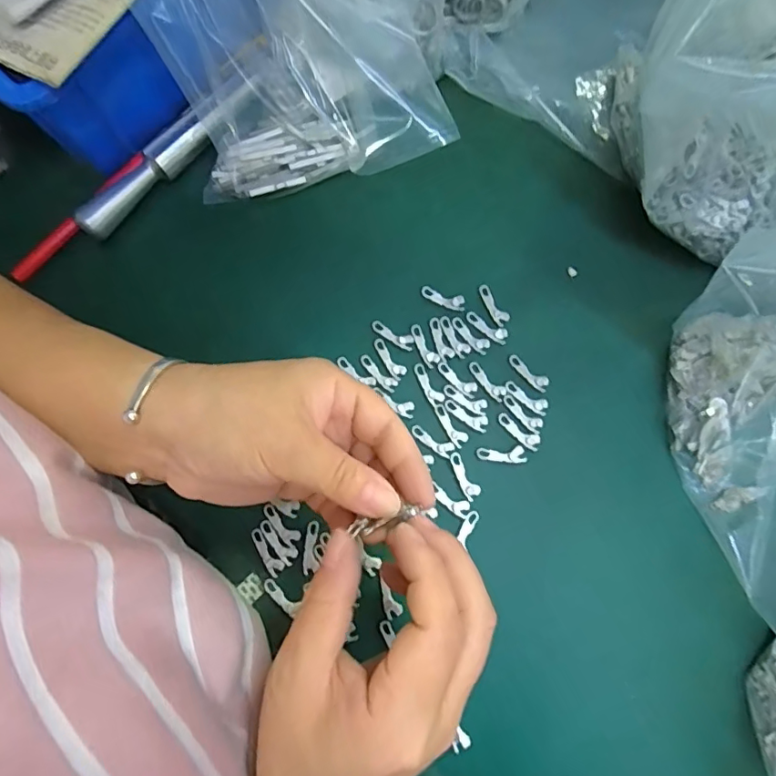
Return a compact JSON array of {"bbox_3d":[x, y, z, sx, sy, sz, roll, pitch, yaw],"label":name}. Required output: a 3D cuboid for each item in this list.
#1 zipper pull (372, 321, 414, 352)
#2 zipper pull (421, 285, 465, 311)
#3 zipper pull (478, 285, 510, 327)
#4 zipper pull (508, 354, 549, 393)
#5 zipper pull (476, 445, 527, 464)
[{"bbox_3d":[0.003,-0.033,0.318,0.029,0.004,0.009,26,80,5],"label":"zipper pull"},{"bbox_3d":[0.034,-0.056,0.322,0.028,0.004,0.010,18,80,4],"label":"zipper pull"},{"bbox_3d":[0.066,-0.052,0.321,0.010,0.004,0.029,-32,80,-5],"label":"zipper pull"},{"bbox_3d":[0.085,-0.009,0.312,0.028,0.004,0.009,41,82,8],"label":"zipper pull"},{"bbox_3d":[0.067,0.040,0.302,0.028,0.004,0.010,-3,79,0],"label":"zipper pull"}]

